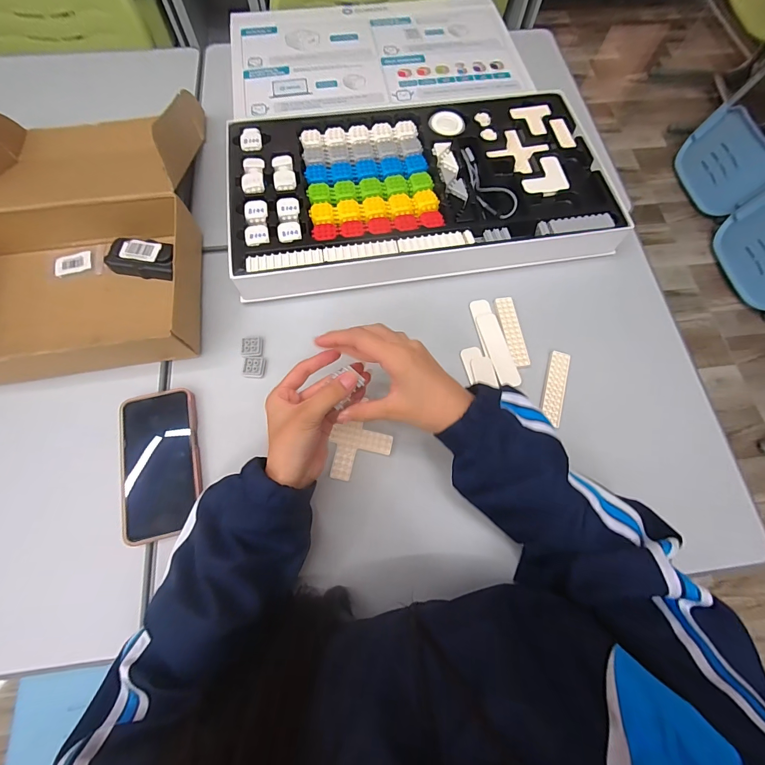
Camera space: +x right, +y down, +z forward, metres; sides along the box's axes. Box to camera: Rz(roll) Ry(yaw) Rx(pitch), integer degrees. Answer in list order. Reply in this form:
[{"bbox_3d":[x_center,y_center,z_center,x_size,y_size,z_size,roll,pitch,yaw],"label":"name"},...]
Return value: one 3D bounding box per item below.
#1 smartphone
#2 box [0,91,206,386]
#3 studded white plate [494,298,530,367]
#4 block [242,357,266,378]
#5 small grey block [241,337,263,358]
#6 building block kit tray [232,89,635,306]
[{"bbox_3d":[-0.260,0.092,0.410,0.083,0.019,0.167,-13,72,-6],"label":"smartphone"},{"bbox_3d":[-0.406,-0.224,0.463,0.303,0.109,0.435,-6,71,-4],"label":"box"},{"bbox_3d":[0.175,-0.070,0.473,0.027,0.004,0.101,-7,71,-4],"label":"studded white plate"},{"bbox_3d":[-0.168,-0.020,0.454,0.029,0.005,0.028,2,71,-1],"label":"block"},{"bbox_3d":[-0.172,-0.047,0.463,0.026,0.006,0.029,-7,71,-4],"label":"small grey block"},{"bbox_3d":[0.054,-0.285,0.522,0.536,0.045,0.308,-8,71,-4],"label":"building block kit tray"}]

